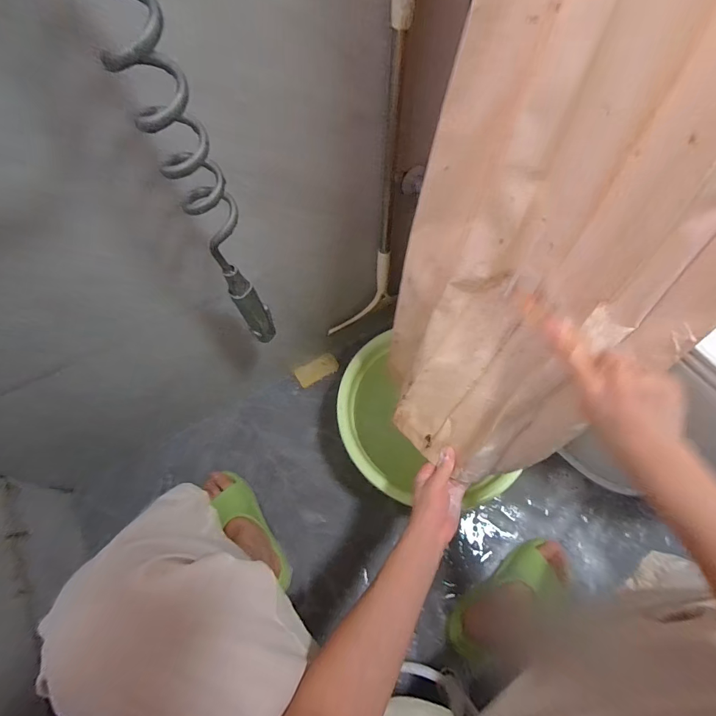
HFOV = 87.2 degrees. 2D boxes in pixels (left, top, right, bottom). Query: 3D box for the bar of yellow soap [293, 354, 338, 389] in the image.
[{"bbox_3d":[-0.099,0.030,0.899,0.106,0.022,0.049,-32,86,-21],"label":"bar of yellow soap"}]

